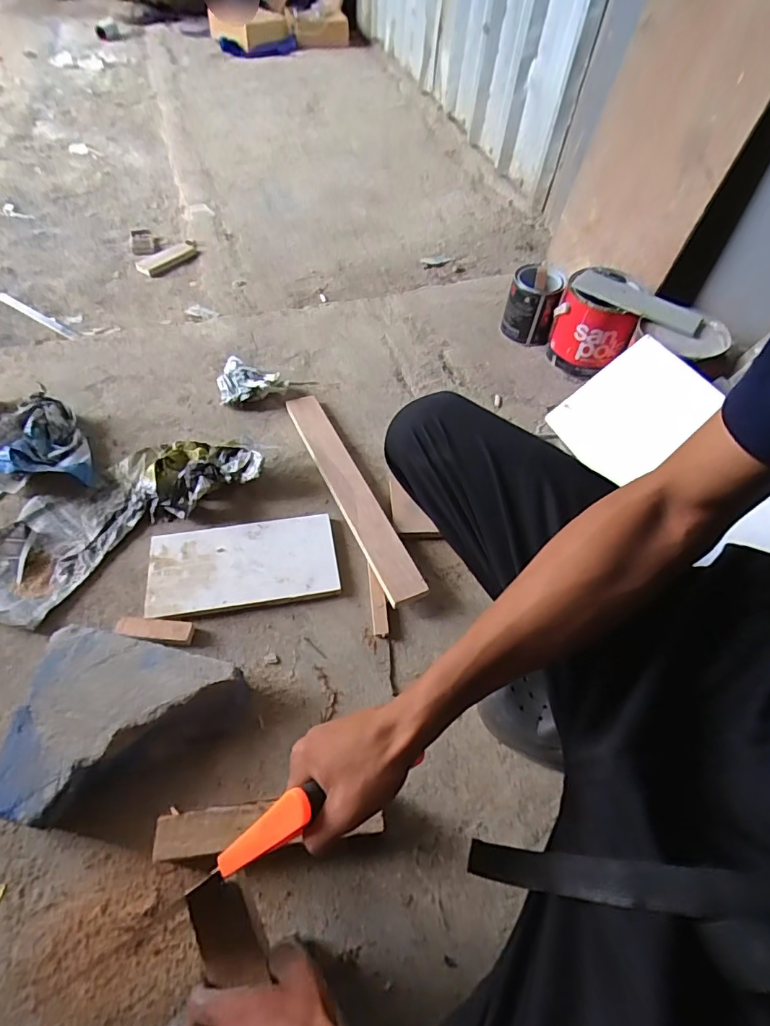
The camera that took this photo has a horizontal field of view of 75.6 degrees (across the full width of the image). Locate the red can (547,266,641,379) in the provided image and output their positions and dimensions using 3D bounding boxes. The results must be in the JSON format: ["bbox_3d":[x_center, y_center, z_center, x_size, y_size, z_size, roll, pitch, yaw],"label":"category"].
[{"bbox_3d":[0.422,-0.390,1.020,0.144,0.154,0.151,17,56,9],"label":"red can"}]

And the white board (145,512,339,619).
[{"bbox_3d":[-0.209,0.077,0.741,0.267,0.022,0.137,-8,56,-8],"label":"white board"}]

